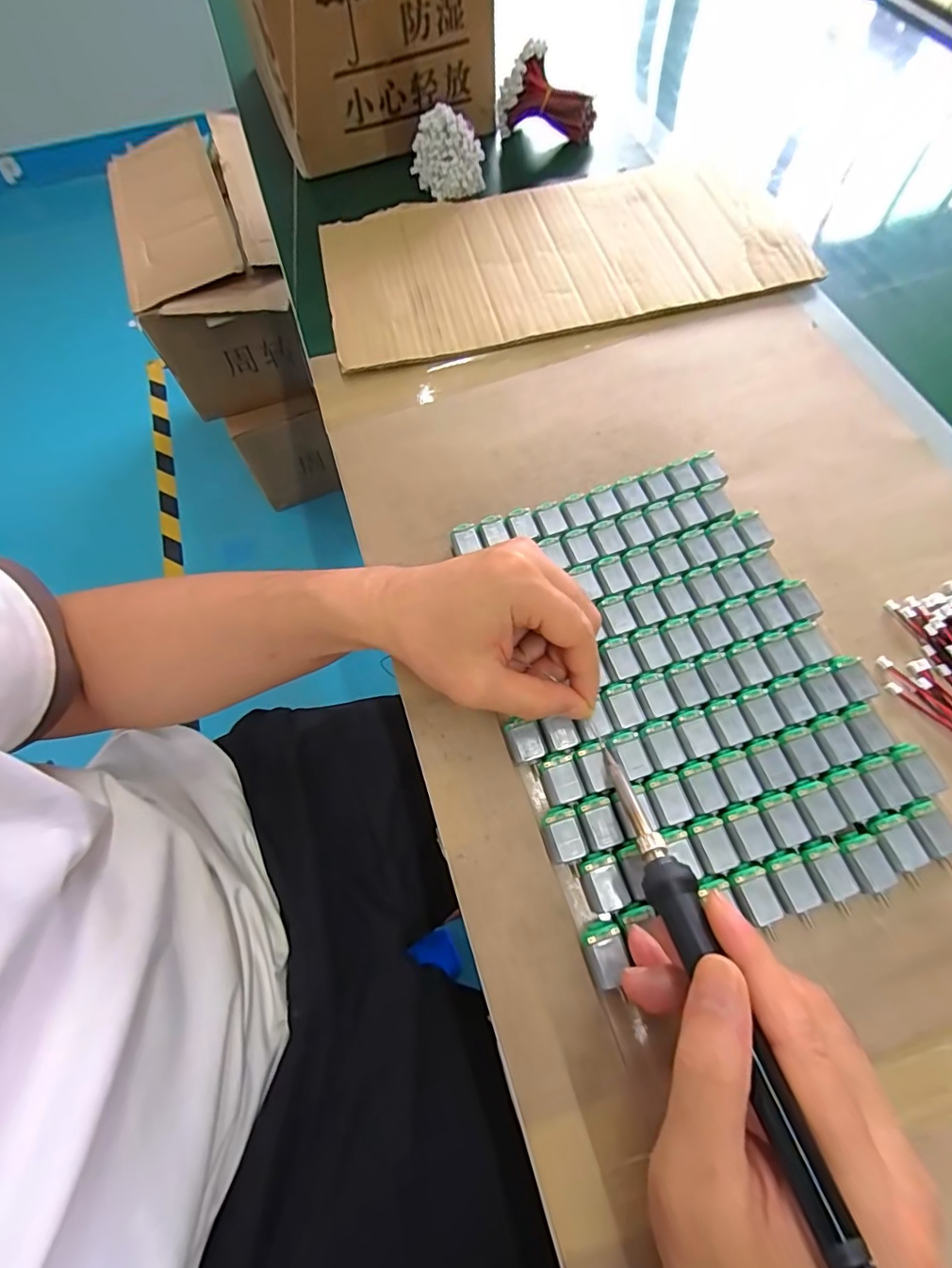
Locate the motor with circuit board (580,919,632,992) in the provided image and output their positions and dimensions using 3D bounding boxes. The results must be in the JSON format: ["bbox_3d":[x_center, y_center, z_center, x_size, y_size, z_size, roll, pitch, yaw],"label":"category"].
[{"bbox_3d":[0.063,0.155,0.259,0.019,0.014,0.027,-19,66,-6],"label":"motor with circuit board"}]

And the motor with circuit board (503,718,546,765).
[{"bbox_3d":[0.028,0.063,0.303,0.018,0.015,0.025,-16,65,-5],"label":"motor with circuit board"}]

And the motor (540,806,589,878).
[{"bbox_3d":[0.046,0.109,0.280,0.019,0.016,0.032,-14,65,-4],"label":"motor"}]

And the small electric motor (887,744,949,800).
[{"bbox_3d":[0.230,0.072,0.282,0.019,0.013,0.026,-16,65,-5],"label":"small electric motor"}]

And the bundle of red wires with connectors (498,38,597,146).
[{"bbox_3d":[0.070,-0.541,0.548,0.102,0.078,0.043,0,64,-25],"label":"bundle of red wires with connectors"}]

